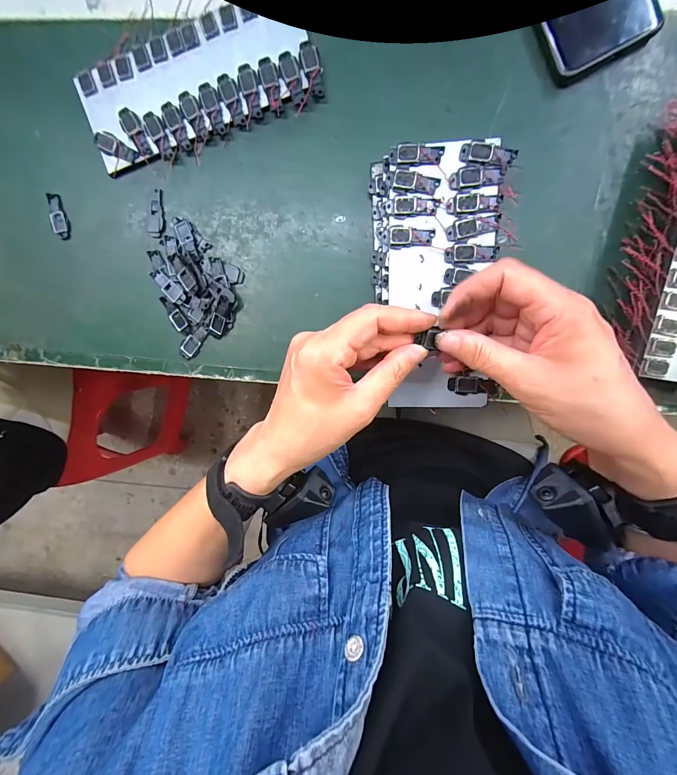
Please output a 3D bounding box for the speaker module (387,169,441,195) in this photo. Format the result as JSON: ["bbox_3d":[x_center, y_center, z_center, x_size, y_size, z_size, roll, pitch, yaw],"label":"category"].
[{"bbox_3d":[0.057,-0.157,0.257,0.040,0.004,0.015,9,99,4],"label":"speaker module"}]

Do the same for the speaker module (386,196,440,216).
[{"bbox_3d":[0.057,-0.140,0.258,0.040,0.004,0.013,3,99,5],"label":"speaker module"}]

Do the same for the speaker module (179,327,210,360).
[{"bbox_3d":[-0.138,-0.043,0.318,0.015,0.004,0.036,40,100,-1],"label":"speaker module"}]

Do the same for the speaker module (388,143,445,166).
[{"bbox_3d":[0.059,-0.175,0.253,0.039,0.004,0.014,4,99,5],"label":"speaker module"}]

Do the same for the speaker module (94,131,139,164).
[{"bbox_3d":[-0.195,-0.208,0.293,0.040,0.004,0.016,35,100,0],"label":"speaker module"}]

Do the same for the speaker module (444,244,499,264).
[{"bbox_3d":[0.103,-0.104,0.260,0.039,0.004,0.014,-1,98,6],"label":"speaker module"}]

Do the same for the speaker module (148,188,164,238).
[{"bbox_3d":[-0.166,-0.158,0.304,0.015,0.004,0.041,3,99,5],"label":"speaker module"}]

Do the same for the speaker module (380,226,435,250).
[{"bbox_3d":[0.055,-0.117,0.263,0.039,0.004,0.017,6,99,5],"label":"speaker module"}]

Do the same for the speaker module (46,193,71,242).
[{"bbox_3d":[-0.261,-0.159,0.314,0.015,0.005,0.041,-5,98,6],"label":"speaker module"}]

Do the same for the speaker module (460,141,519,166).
[{"bbox_3d":[0.111,-0.172,0.247,0.040,0.004,0.013,8,99,4],"label":"speaker module"}]

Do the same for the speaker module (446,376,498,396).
[{"bbox_3d":[0.109,-0.001,0.274,0.039,0.004,0.015,3,98,5],"label":"speaker module"}]

